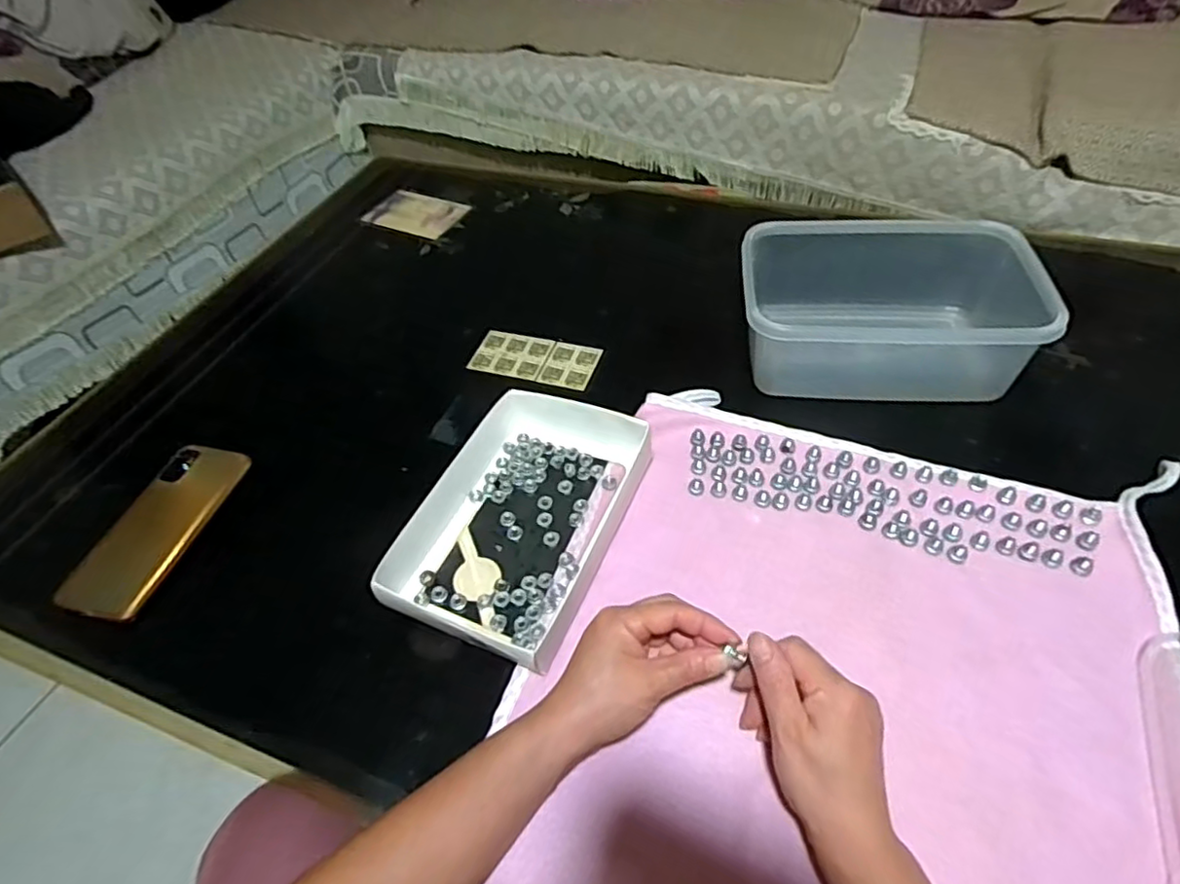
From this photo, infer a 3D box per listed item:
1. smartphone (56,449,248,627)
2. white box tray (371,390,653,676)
[{"bbox_3d":[-0.356,0.069,0.533,0.066,0.014,0.160,9,49,12],"label":"smartphone"},{"bbox_3d":[-0.047,0.054,0.509,0.145,0.044,0.225,15,50,17],"label":"white box tray"}]

